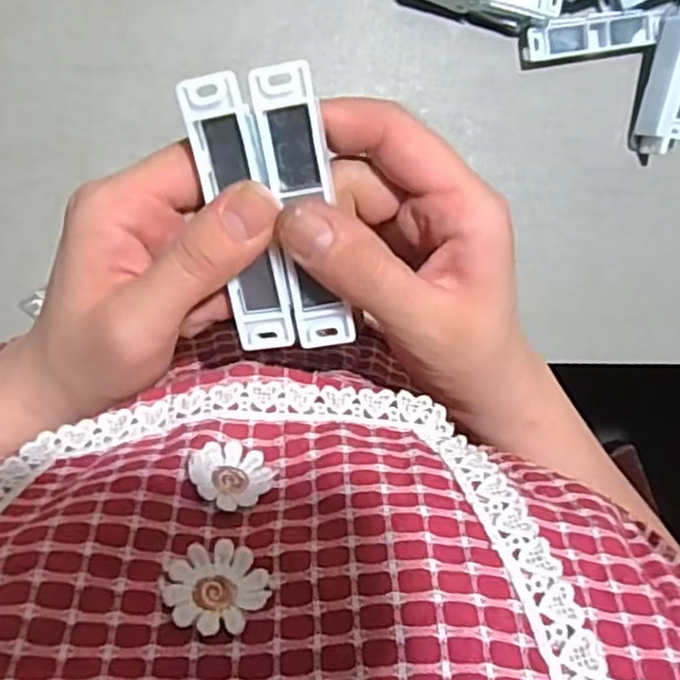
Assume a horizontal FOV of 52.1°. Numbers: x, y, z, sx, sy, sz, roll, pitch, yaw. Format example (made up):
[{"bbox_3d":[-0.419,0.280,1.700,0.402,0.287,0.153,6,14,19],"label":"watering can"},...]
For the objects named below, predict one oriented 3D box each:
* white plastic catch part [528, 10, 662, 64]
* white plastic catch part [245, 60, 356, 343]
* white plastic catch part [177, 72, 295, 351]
[{"bbox_3d":[0.167,-0.203,0.460,0.090,0.016,0.026,-10,98,-5],"label":"white plastic catch part"},{"bbox_3d":[-0.013,-0.045,0.242,0.022,0.012,0.095,-9,107,-5],"label":"white plastic catch part"},{"bbox_3d":[-0.034,-0.042,0.243,0.023,0.013,0.095,-11,108,-5],"label":"white plastic catch part"}]

